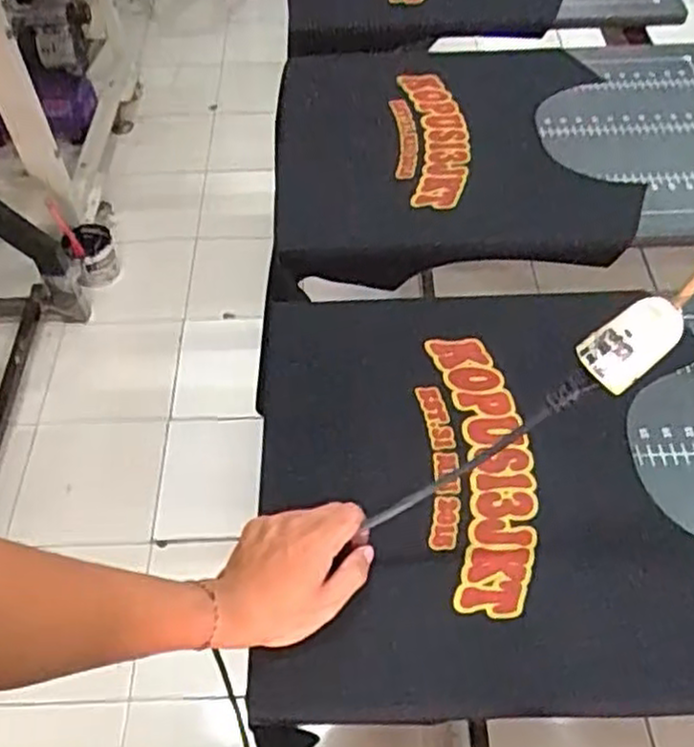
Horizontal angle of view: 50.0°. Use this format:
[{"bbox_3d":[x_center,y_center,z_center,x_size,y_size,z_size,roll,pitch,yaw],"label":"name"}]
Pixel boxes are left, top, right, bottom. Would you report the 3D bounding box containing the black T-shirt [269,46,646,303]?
[{"bbox_3d":[0.121,-0.276,0.963,0.425,0.086,0.429,-1,53,2],"label":"black T-shirt"}]

